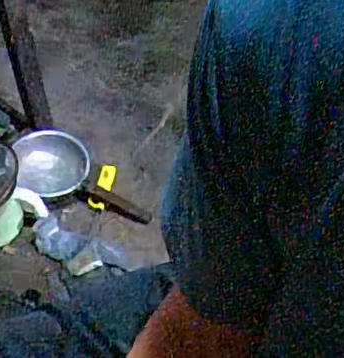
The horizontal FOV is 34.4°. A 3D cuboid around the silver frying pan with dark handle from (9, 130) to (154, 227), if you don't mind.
[{"bbox_3d":[-0.208,0.015,1.314,0.348,0.134,0.186,34,53,15],"label":"silver frying pan with dark handle"}]

